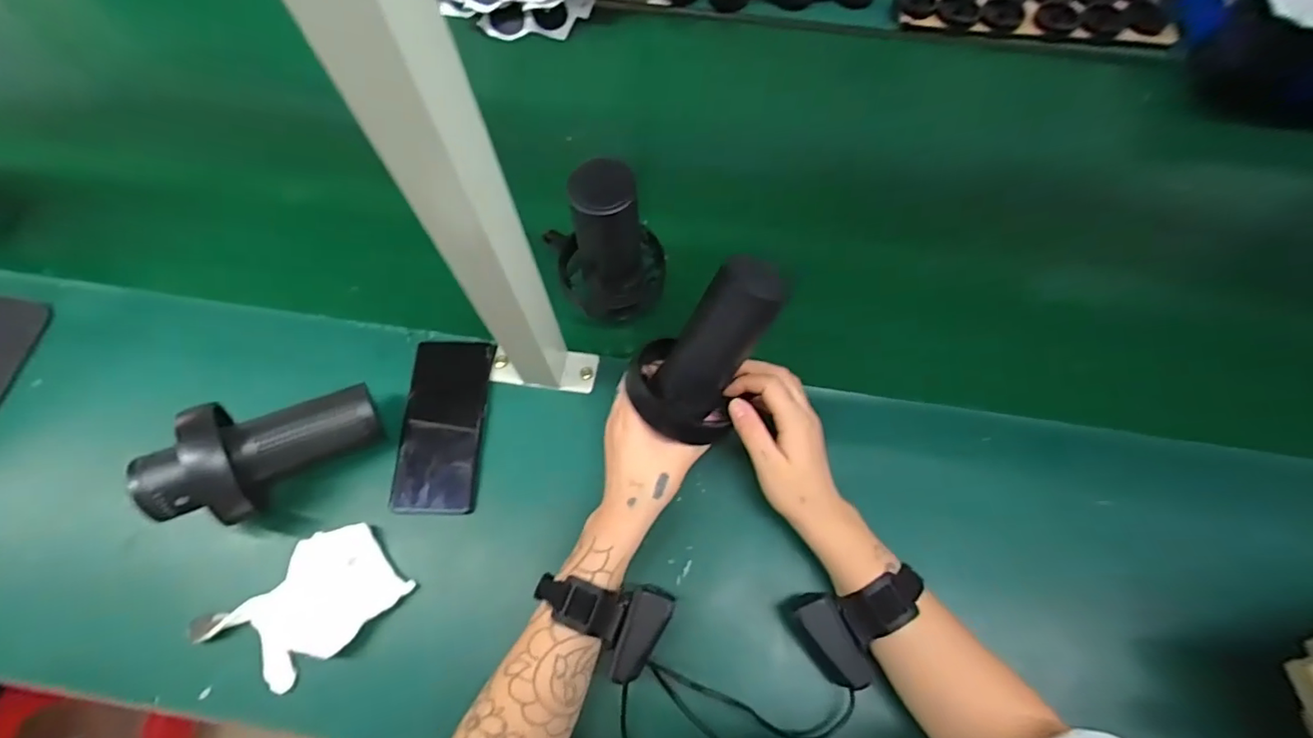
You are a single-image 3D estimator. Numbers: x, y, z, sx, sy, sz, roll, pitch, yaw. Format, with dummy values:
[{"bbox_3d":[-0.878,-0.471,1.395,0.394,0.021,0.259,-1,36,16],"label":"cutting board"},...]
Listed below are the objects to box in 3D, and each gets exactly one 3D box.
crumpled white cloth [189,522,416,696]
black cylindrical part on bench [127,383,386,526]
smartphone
[{"bbox_3d":[-0.289,0.197,0.462,0.146,0.016,0.090,-38,73,-14],"label":"crumpled white cloth"},{"bbox_3d":[-0.328,0.073,0.481,0.170,0.096,0.081,-21,69,-28],"label":"black cylindrical part on bench"},{"bbox_3d":[-0.198,0.051,0.525,0.075,0.006,0.161,0,68,0],"label":"smartphone"}]

